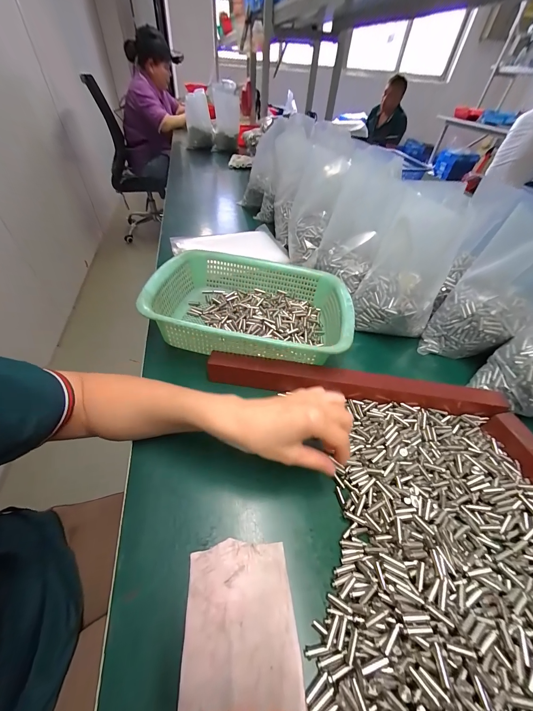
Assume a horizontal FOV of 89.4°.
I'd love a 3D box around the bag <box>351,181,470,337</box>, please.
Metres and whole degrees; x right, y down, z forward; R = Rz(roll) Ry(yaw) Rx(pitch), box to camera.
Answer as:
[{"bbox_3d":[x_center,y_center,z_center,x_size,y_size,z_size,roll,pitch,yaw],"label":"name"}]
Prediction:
[{"bbox_3d":[0.223,-0.138,0.423,0.124,0.204,0.101,24,50,17],"label":"bag"}]

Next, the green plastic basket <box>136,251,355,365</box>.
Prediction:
[{"bbox_3d":[-0.019,-0.079,0.432,0.294,0.088,0.222,6,47,2],"label":"green plastic basket"}]

